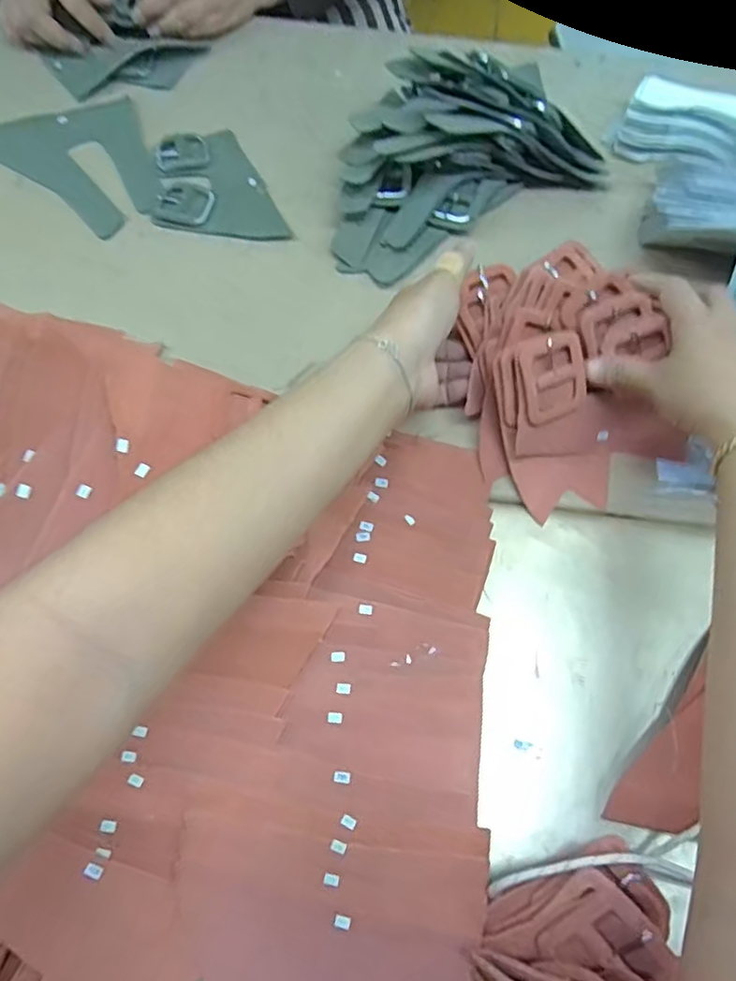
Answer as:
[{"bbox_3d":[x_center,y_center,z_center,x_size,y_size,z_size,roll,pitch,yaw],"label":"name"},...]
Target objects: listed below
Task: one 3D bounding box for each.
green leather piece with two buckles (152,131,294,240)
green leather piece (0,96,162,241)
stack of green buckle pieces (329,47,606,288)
[{"bbox_3d":[-0.141,-0.264,0.549,0.097,0.006,0.142,-23,68,-12],"label":"green leather piece with two buckles"},{"bbox_3d":[-0.254,-0.311,0.574,0.187,0.006,0.130,39,70,15],"label":"green leather piece"},{"bbox_3d":[0.086,-0.269,0.520,0.216,0.069,0.202,16,65,6],"label":"stack of green buckle pieces"}]

